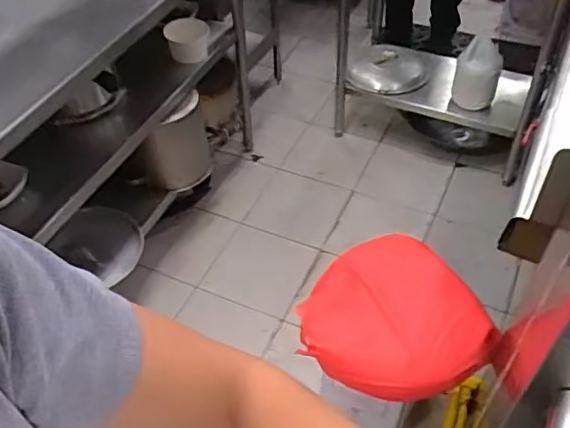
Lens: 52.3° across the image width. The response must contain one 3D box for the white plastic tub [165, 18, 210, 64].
[{"bbox_3d":[-0.292,-0.524,1.746,0.129,0.097,0.107,-8,49,-6],"label":"white plastic tub"}]

